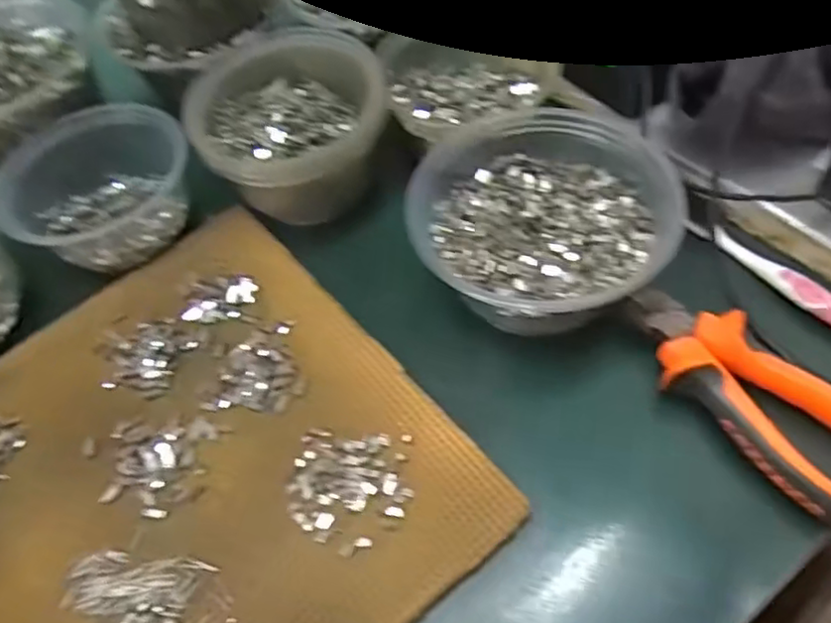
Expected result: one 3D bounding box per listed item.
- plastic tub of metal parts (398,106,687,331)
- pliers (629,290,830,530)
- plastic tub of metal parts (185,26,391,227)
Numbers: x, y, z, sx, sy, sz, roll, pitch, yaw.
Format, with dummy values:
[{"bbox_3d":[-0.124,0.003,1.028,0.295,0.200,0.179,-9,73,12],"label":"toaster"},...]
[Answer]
[{"bbox_3d":[0.066,-0.047,0.367,0.133,0.061,0.139,-3,56,5],"label":"plastic tub of metal parts"},{"bbox_3d":[0.162,0.042,0.319,0.052,0.025,0.147,-36,59,-17],"label":"pliers"},{"bbox_3d":[-0.075,-0.113,0.416,0.111,0.067,0.119,-3,56,5],"label":"plastic tub of metal parts"}]

